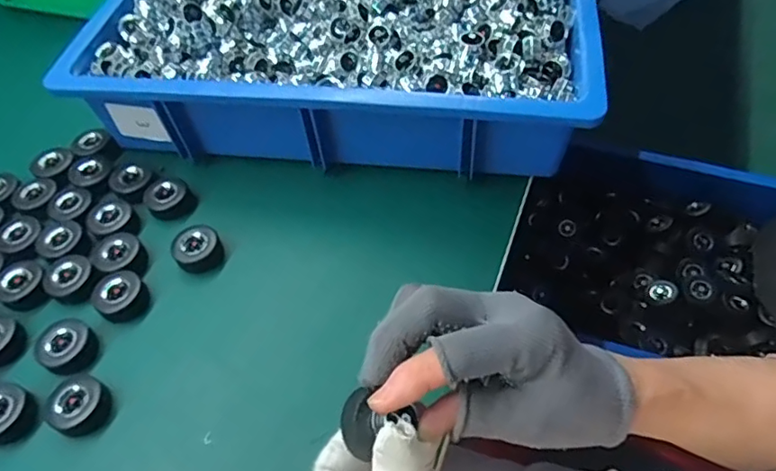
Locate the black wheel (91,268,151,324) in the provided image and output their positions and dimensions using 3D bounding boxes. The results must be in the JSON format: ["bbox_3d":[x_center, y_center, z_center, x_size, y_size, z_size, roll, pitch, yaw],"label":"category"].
[{"bbox_3d":[-0.204,0.047,0.426,0.041,0.014,0.036,39,64,25],"label":"black wheel"}]

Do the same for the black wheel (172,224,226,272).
[{"bbox_3d":[-0.154,0.011,0.452,0.037,0.024,0.032,-28,59,-17],"label":"black wheel"}]

